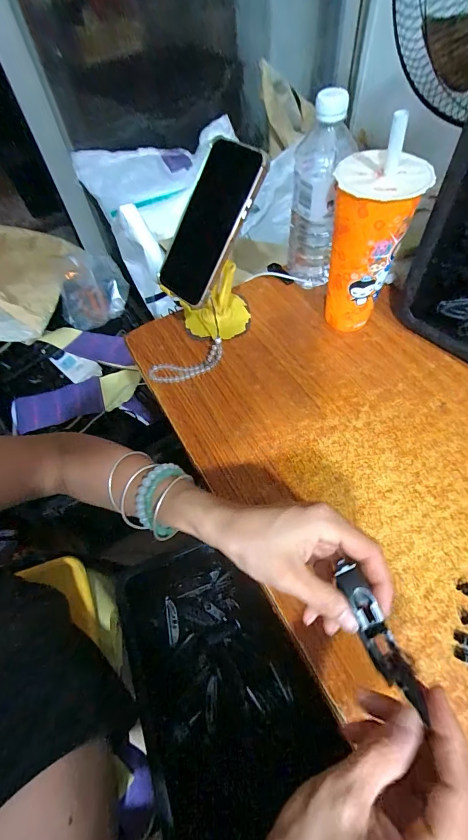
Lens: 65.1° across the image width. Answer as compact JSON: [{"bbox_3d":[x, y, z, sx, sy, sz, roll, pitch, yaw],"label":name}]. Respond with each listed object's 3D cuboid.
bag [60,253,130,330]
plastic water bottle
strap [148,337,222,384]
[{"bbox_3d":[-0.378,-0.349,0.960,0.175,0.120,0.169,-27,59,-12],"label":"bag"},{"bbox_3d":[0.104,-0.269,0.452,0.062,0.205,0.071,5,58,8],"label":"plastic water bottle"},{"bbox_3d":[-0.058,-0.069,0.455,0.096,0.022,0.030,-18,58,-7],"label":"strap"}]

